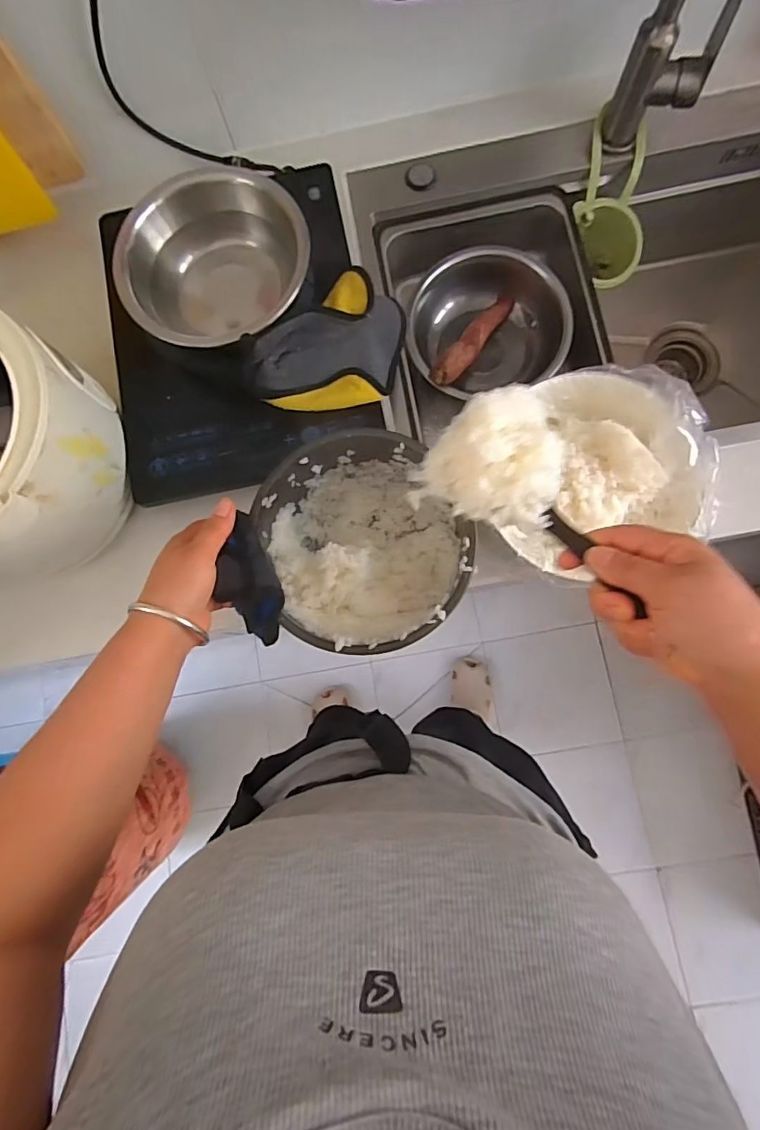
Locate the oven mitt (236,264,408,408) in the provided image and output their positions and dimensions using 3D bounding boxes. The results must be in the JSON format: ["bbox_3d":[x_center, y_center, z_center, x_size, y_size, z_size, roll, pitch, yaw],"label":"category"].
[{"bbox_3d":[-0.044,-0.224,0.544,0.179,0.057,0.124,-45,81,-3],"label":"oven mitt"}]

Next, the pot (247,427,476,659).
[{"bbox_3d":[-0.016,-0.015,0.507,0.174,0.108,0.196,-24,81,0],"label":"pot"}]

